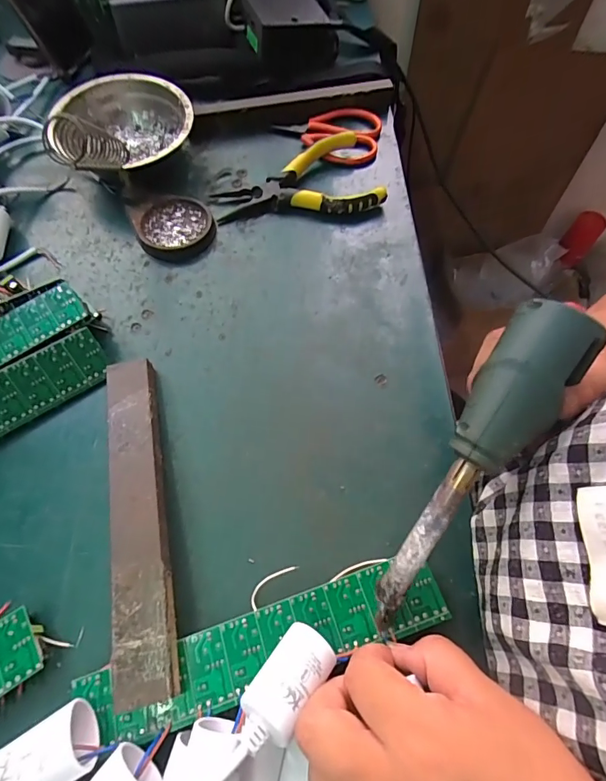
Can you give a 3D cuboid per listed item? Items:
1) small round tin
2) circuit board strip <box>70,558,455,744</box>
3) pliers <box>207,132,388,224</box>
[{"bbox_3d":[-0.115,-0.148,0.378,0.067,0.013,0.071,0,65,0],"label":"small round tin"},{"bbox_3d":[-0.019,0.139,0.229,0.198,0.005,0.038,-18,61,-7],"label":"circuit board strip"},{"bbox_3d":[-0.007,-0.199,0.392,0.153,0.026,0.078,-4,65,-2],"label":"pliers"}]

